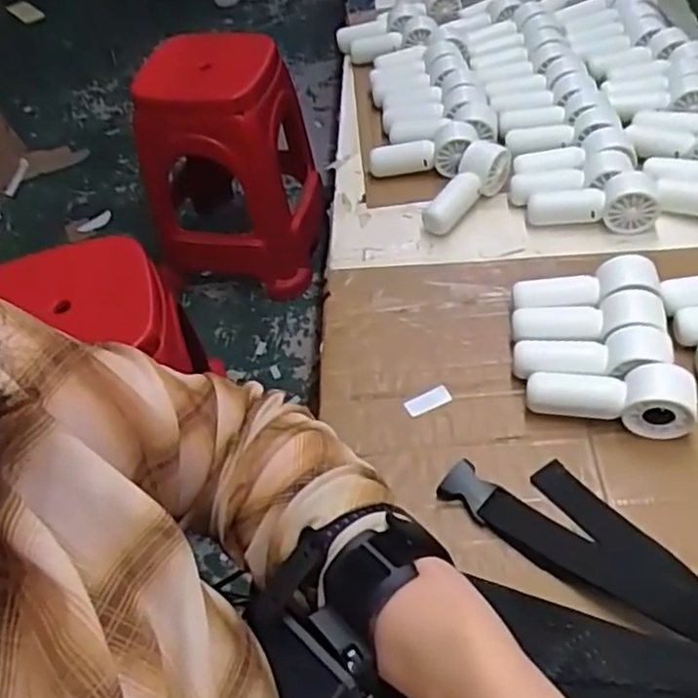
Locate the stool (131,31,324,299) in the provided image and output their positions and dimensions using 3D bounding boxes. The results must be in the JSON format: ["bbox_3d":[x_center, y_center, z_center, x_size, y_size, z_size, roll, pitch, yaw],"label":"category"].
[{"bbox_3d":[-0.256,-0.426,1.556,0.342,0.485,0.341,9,52,15],"label":"stool"}]

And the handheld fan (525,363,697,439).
[{"bbox_3d":[0.185,0.034,0.492,0.110,0.047,0.033,10,52,15],"label":"handheld fan"}]

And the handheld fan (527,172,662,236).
[{"bbox_3d":[0.221,-0.134,0.626,0.110,0.041,0.037,-1,50,6],"label":"handheld fan"}]

